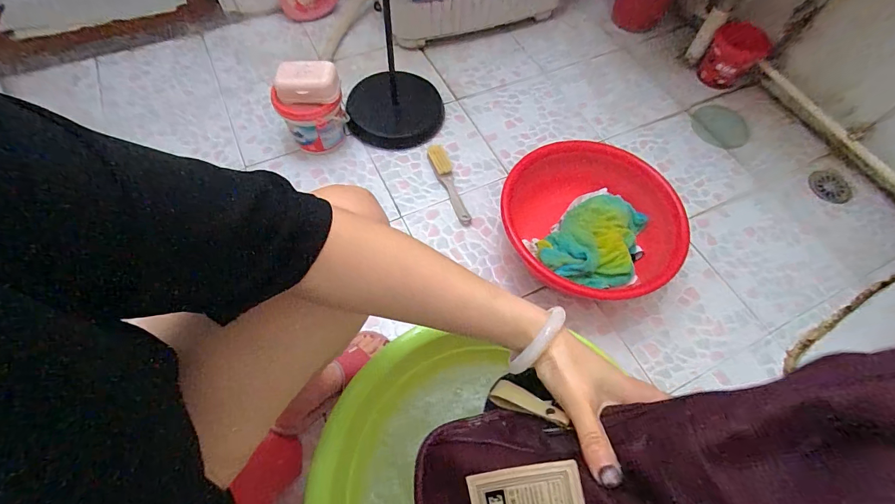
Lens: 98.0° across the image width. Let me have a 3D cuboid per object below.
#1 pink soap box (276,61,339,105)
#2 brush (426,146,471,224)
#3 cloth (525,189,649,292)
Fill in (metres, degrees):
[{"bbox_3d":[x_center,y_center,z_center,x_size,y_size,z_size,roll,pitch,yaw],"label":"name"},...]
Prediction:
[{"bbox_3d":[-0.315,-0.387,0.883,0.140,0.050,0.088,-2,63,-4],"label":"pink soap box"},{"bbox_3d":[0.010,-0.166,0.959,0.045,0.029,0.236,-19,66,-12],"label":"brush"},{"bbox_3d":[0.323,-0.022,0.844,0.271,0.065,0.214,-36,70,-19],"label":"cloth"}]

